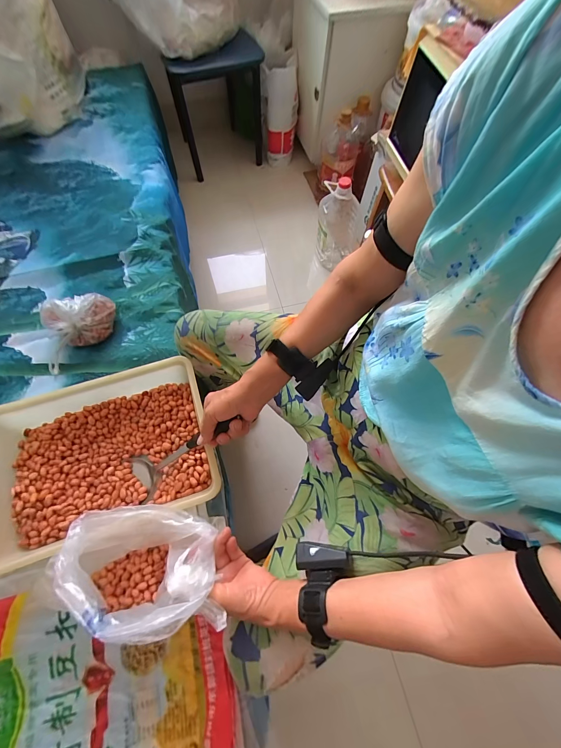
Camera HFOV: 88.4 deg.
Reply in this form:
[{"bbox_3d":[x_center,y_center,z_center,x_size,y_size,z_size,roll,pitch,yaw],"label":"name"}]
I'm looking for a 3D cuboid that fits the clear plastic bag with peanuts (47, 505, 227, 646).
[{"bbox_3d":[-0.186,0.266,0.417,0.209,0.160,0.135,-3,68,-3],"label":"clear plastic bag with peanuts"}]

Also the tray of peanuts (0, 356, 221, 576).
[{"bbox_3d":[-0.323,0.149,0.524,0.385,0.087,0.260,-17,70,-9],"label":"tray of peanuts"}]

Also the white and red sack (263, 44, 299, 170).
[{"bbox_3d":[0.008,-1.181,1.339,0.127,0.384,0.162,9,68,2],"label":"white and red sack"}]

